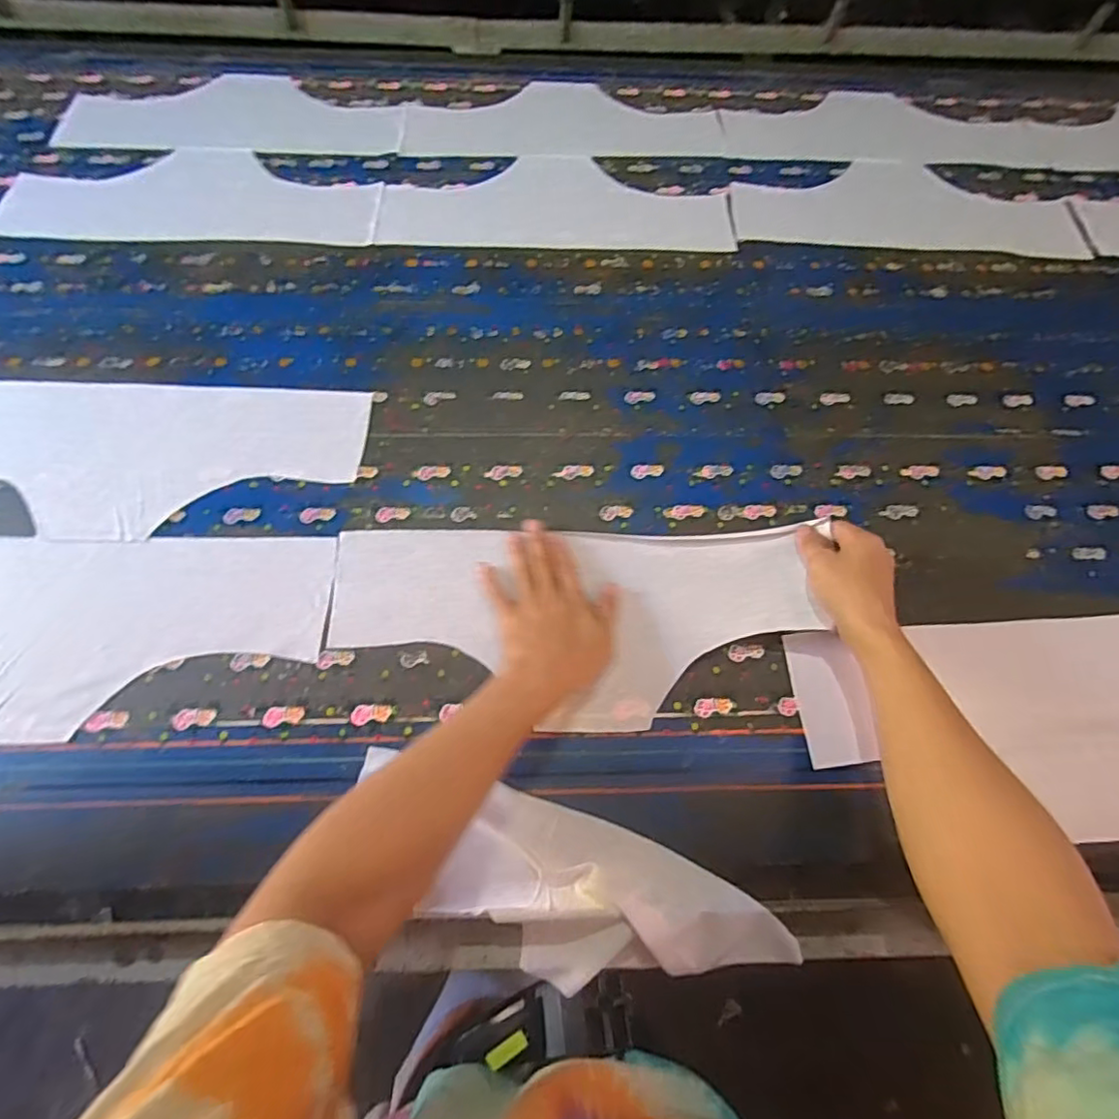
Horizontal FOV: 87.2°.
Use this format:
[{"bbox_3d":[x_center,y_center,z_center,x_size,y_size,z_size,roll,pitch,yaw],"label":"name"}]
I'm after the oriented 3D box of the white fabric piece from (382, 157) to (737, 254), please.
[{"bbox_3d":[-0.002,-0.488,0.802,0.463,0.006,0.179,2,63,-1],"label":"white fabric piece"}]

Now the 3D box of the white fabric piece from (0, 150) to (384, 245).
[{"bbox_3d":[-0.497,-0.499,0.800,0.497,0.012,0.188,2,63,-1],"label":"white fabric piece"}]

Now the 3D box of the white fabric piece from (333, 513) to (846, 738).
[{"bbox_3d":[0.007,0.059,0.547,0.437,0.023,0.187,1,69,0],"label":"white fabric piece"}]

